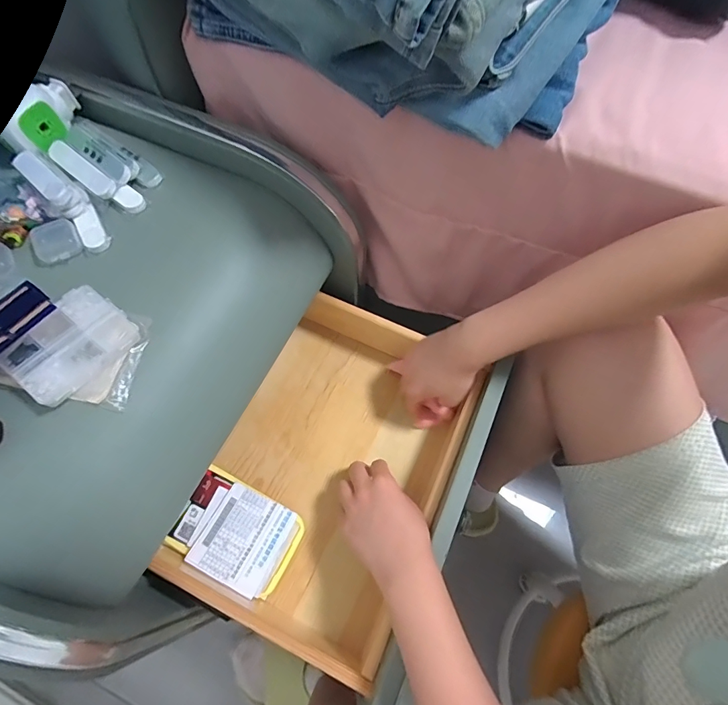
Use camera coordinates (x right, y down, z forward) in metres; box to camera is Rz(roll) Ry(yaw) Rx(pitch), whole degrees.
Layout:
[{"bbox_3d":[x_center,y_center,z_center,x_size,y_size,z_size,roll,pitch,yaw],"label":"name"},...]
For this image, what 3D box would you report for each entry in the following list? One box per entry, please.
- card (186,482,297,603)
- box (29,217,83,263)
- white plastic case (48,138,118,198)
[{"bbox_3d":[-0.124,0.188,0.416,0.078,0.005,0.084,26,61,7],"label":"card"},{"bbox_3d":[-0.267,-0.097,0.351,0.036,0.008,0.042,-31,69,-14],"label":"box"},{"bbox_3d":[-0.264,-0.171,0.380,0.078,0.012,0.021,35,69,14],"label":"white plastic case"}]

